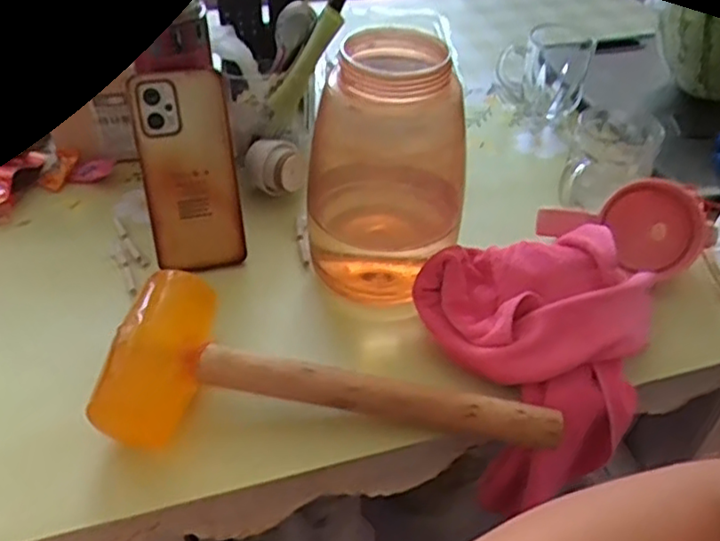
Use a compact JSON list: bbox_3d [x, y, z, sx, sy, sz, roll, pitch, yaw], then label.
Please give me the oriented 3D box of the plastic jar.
[{"bbox_3d":[0.023,-0.081,0.534,0.119,0.193,0.123,7,43,4],"label":"plastic jar"}]

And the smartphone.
[{"bbox_3d":[-0.143,-0.081,0.562,0.076,0.164,0.007,-9,19,-8],"label":"smartphone"}]

